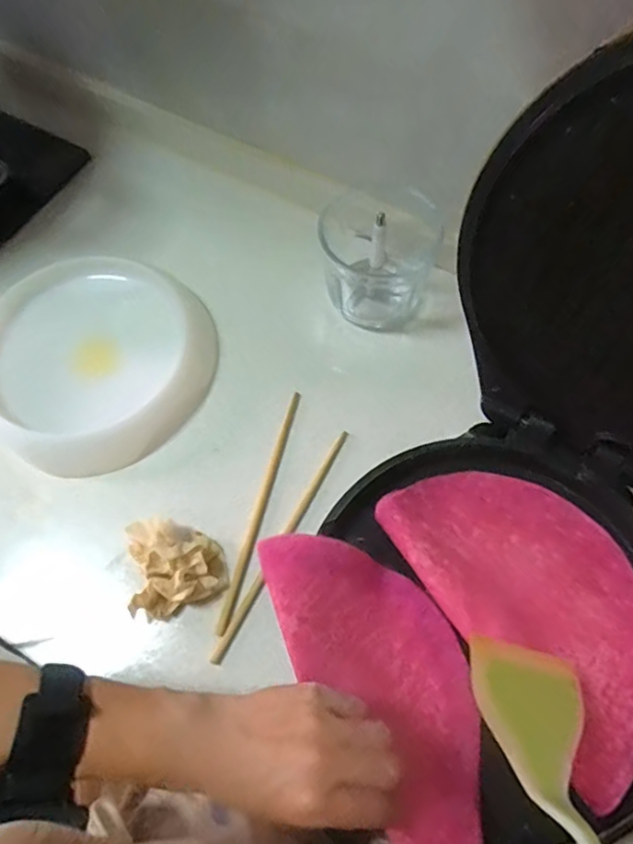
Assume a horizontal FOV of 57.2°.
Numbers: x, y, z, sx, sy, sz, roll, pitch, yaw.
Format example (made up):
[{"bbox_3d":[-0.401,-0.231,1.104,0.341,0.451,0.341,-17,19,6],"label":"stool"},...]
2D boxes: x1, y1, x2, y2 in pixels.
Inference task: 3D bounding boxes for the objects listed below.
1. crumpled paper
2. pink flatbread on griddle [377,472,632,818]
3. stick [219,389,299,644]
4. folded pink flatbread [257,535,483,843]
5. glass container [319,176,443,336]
[{"bbox_3d":[-0.124,0.121,0.502,0.083,0.047,0.084,-10,67,-3],"label":"crumpled paper"},{"bbox_3d":[0.176,0.132,0.455,0.144,0.010,0.246,-31,68,-19],"label":"pink flatbread on griddle"},{"bbox_3d":[-0.052,0.077,0.541,0.012,0.004,0.232,13,67,7],"label":"stick"},{"bbox_3d":[0.054,0.178,0.415,0.110,0.064,0.239,-27,62,-10],"label":"folded pink flatbread"},{"bbox_3d":[0.067,-0.172,0.595,0.112,0.098,0.111,0,66,1],"label":"glass container"}]

